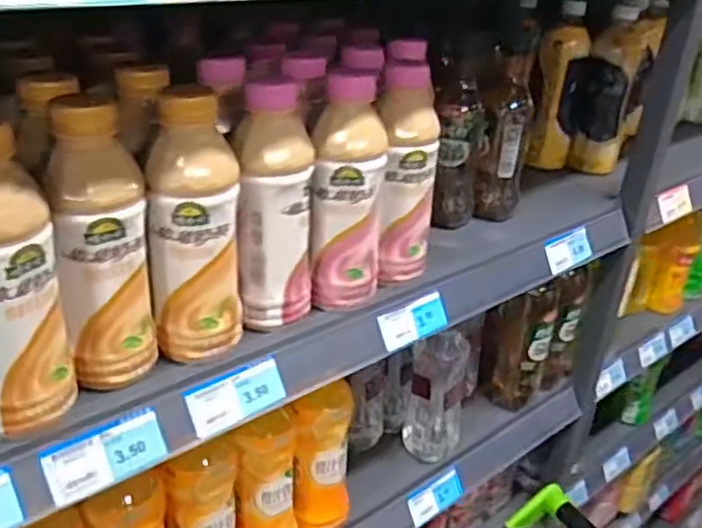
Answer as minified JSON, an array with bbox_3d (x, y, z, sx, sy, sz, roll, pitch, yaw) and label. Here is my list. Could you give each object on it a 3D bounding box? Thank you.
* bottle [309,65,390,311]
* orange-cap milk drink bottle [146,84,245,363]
[{"bbox_3d":[0.001,-0.058,0.579,0.062,0.186,0.056,6,29,2],"label":"bottle"},{"bbox_3d":[-0.109,-0.026,0.492,0.062,0.186,0.052,-2,29,-11],"label":"orange-cap milk drink bottle"}]

